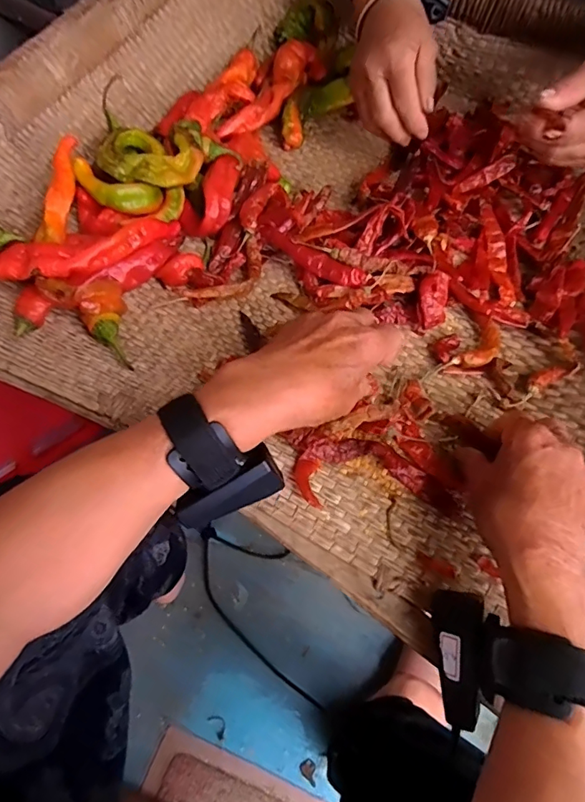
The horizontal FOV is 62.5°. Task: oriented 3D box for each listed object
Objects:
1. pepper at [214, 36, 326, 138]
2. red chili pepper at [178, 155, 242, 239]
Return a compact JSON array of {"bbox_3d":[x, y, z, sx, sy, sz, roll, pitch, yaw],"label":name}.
[{"bbox_3d":[-0.019,-0.328,0.518,0.036,0.036,0.174,28,70,9],"label":"pepper"},{"bbox_3d":[-0.072,-0.191,0.442,0.040,0.032,0.083,22,83,7],"label":"red chili pepper"}]

